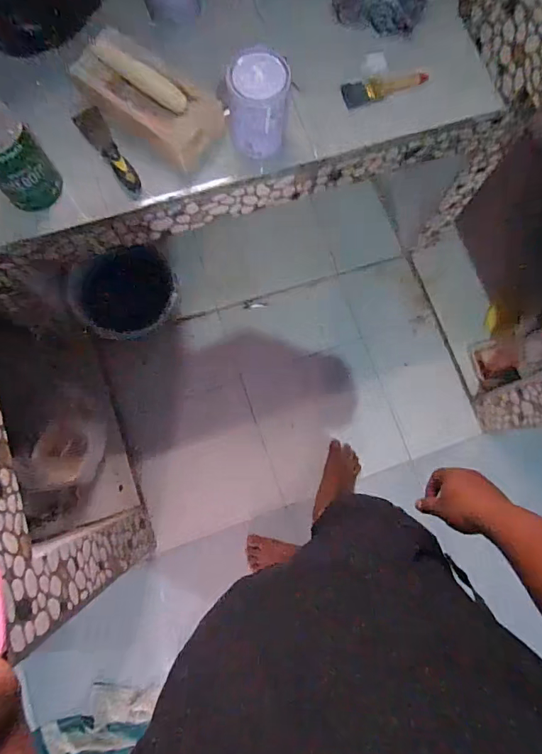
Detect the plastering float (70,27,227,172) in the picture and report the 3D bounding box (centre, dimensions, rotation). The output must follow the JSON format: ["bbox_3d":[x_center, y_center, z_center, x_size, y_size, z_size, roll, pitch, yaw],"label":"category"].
[{"bbox_3d":[-0.209,-0.481,0.749,0.250,0.043,0.135,38,95,-6],"label":"plastering float"}]

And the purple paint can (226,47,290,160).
[{"bbox_3d":[-0.020,-0.454,0.724,0.095,0.119,0.101,0,79,-1],"label":"purple paint can"}]

